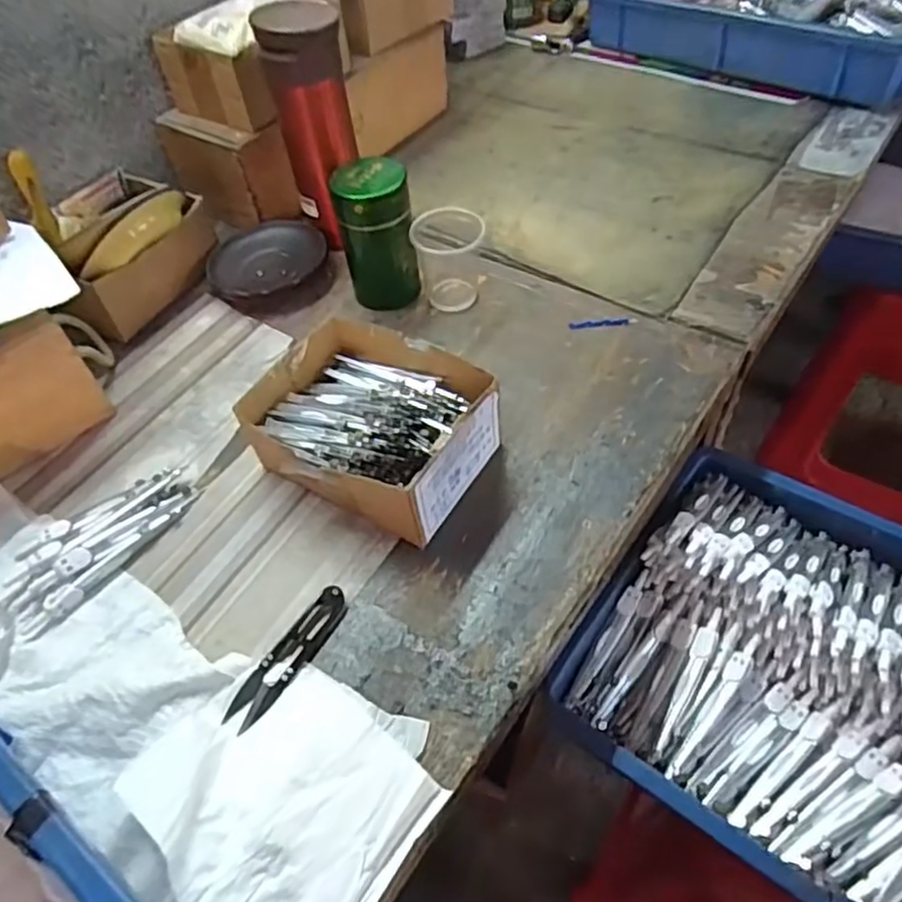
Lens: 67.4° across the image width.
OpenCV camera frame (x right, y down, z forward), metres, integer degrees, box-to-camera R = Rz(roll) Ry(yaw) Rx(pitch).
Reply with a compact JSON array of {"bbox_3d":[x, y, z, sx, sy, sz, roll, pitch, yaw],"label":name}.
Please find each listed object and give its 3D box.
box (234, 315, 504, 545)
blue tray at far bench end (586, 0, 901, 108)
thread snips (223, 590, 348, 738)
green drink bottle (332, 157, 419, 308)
[{"bbox_3d":[-0.059,-0.017,0.498,0.156,0.068,0.135,25,58,22],"label":"box"},{"bbox_3d":[0.417,-0.560,0.868,0.398,0.074,0.241,34,62,27],"label":"blue tray at far bench end"},{"bbox_3d":[-0.102,0.129,0.426,0.025,0.008,0.100,26,58,23],"label":"thread snips"},{"bbox_3d":[-0.065,-0.195,0.600,0.063,0.105,0.058,-9,52,-2],"label":"green drink bottle"}]

